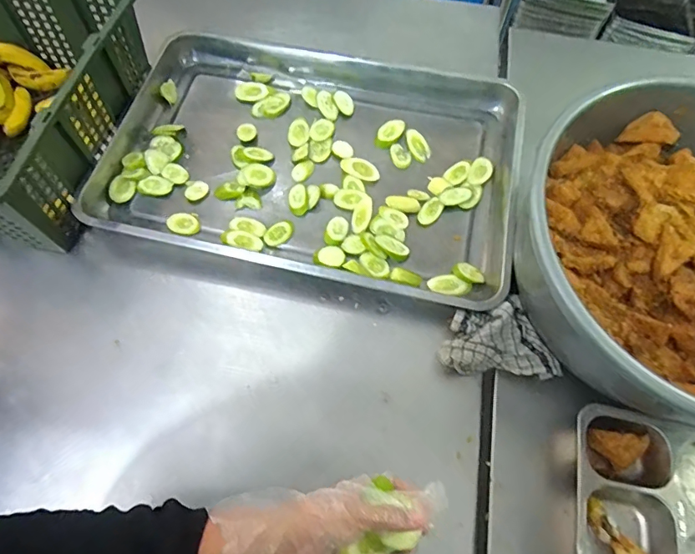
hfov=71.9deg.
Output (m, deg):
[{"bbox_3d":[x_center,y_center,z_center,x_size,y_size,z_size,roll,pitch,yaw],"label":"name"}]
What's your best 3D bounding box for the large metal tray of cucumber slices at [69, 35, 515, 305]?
[{"bbox_3d":[-0.043,-0.183,0.718,0.574,0.049,0.400,13,65,5],"label":"large metal tray of cucumber slices"}]

